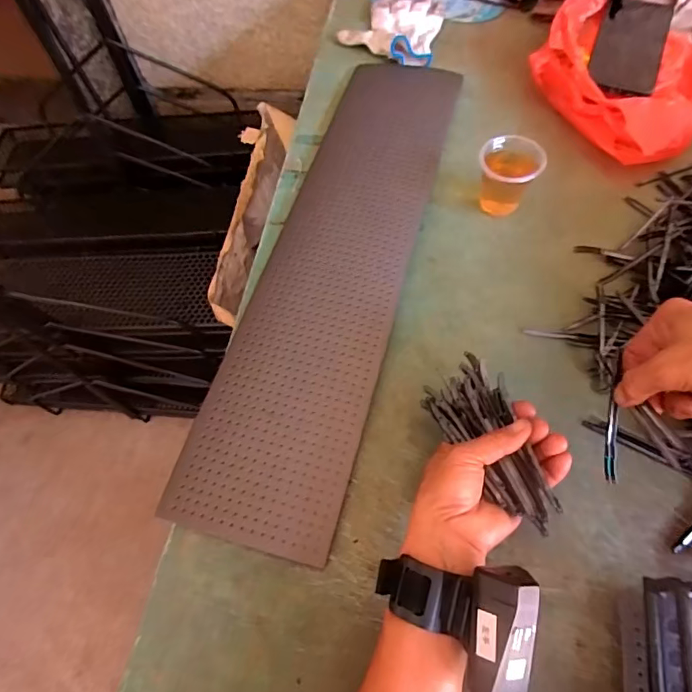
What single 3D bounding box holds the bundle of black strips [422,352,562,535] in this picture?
[{"bbox_3d":[0.106,0.069,0.354,0.055,0.025,0.133,-20,59,-7],"label":"bundle of black strips"}]

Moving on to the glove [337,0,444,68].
[{"bbox_3d":[0.065,-0.454,0.675,0.134,0.028,0.148,16,64,12],"label":"glove"}]

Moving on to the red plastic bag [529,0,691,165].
[{"bbox_3d":[0.333,-0.320,0.562,0.191,0.067,0.224,-31,64,-13],"label":"red plastic bag"}]

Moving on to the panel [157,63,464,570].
[{"bbox_3d":[-0.004,-0.107,0.503,0.146,0.020,0.601,12,63,12],"label":"panel"}]

